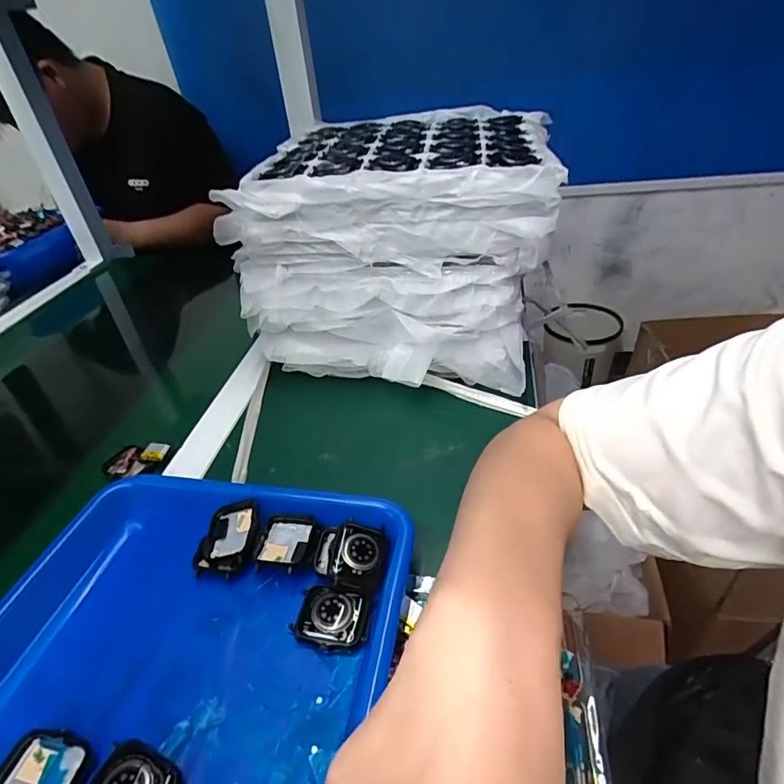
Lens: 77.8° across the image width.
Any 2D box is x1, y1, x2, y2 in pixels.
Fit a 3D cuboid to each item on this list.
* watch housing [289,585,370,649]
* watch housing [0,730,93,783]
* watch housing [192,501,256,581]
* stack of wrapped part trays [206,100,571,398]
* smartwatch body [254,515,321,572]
[{"bbox_3d":[-0.037,0.137,0.296,0.045,0.009,0.035,4,38,14],"label":"watch housing"},{"bbox_3d":[-0.176,0.192,0.242,0.045,0.007,0.037,0,38,10],"label":"watch housing"},{"bbox_3d":[-0.113,0.100,0.340,0.039,0.010,0.052,0,38,9],"label":"watch housing"},{"bbox_3d":[0.018,-0.172,0.546,0.309,0.194,0.282,6,39,17],"label":"stack of wrapped part trays"},{"bbox_3d":[-0.072,0.104,0.334,0.039,0.010,0.044,0,38,9],"label":"smartwatch body"}]

